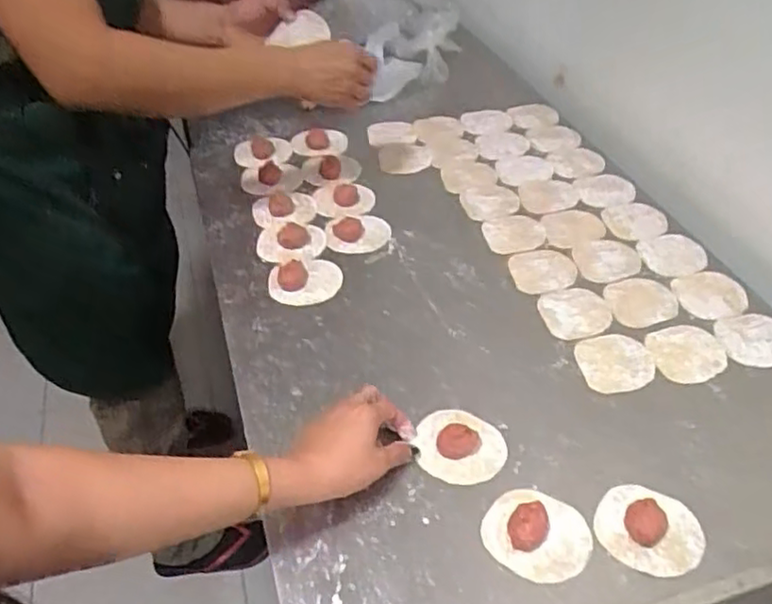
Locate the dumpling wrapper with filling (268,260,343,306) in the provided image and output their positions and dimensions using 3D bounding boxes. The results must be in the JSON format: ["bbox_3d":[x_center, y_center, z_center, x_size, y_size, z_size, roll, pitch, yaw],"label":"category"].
[{"bbox_3d":[-0.095,-0.030,0.784,0.084,0.023,0.074,-4,44,-3],"label":"dumpling wrapper with filling"}]

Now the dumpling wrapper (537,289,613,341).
[{"bbox_3d":[0.213,0.012,0.754,0.078,0.004,0.074,0,44,0],"label":"dumpling wrapper"}]

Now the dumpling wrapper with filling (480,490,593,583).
[{"bbox_3d":[0.125,0.186,0.547,0.082,0.018,0.073,22,48,21],"label":"dumpling wrapper with filling"}]

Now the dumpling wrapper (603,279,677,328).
[{"bbox_3d":[0.295,0.001,0.772,0.090,0.010,0.077,-18,47,-17],"label":"dumpling wrapper"}]

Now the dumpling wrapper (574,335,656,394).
[{"bbox_3d":[0.241,0.063,0.696,0.079,0.004,0.070,-10,45,-10],"label":"dumpling wrapper"}]

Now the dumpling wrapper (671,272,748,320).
[{"bbox_3d":[0.379,-0.009,0.781,0.080,0.008,0.079,0,44,0],"label":"dumpling wrapper"}]

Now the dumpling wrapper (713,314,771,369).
[{"bbox_3d":[0.405,0.042,0.727,0.078,0.005,0.078,-4,41,4],"label":"dumpling wrapper"}]

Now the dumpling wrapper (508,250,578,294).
[{"bbox_3d":[0.191,-0.040,0.809,0.088,0.004,0.070,-14,46,-13],"label":"dumpling wrapper"}]

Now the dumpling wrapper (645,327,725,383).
[{"bbox_3d":[0.322,0.053,0.705,0.087,0.004,0.071,-11,45,-11],"label":"dumpling wrapper"}]

